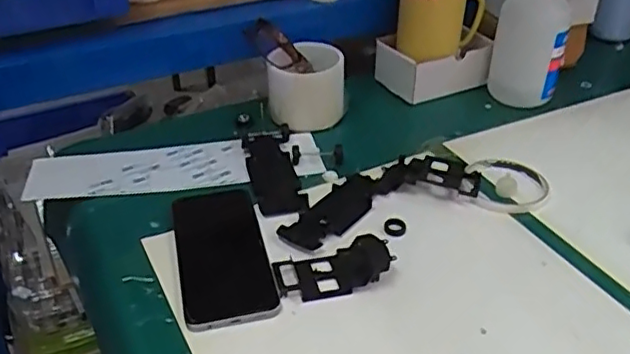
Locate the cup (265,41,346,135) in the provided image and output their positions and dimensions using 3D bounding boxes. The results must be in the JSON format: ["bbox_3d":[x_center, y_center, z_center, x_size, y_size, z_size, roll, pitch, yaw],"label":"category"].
[{"bbox_3d":[-0.009,-0.099,0.721,0.086,0.080,0.093,0,35,0],"label":"cup"}]

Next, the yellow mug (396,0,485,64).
[{"bbox_3d":[0.155,-0.197,0.784,0.099,0.074,0.099,11,35,13],"label":"yellow mug"}]

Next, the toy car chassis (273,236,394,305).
[{"bbox_3d":[0.014,0.073,0.525,0.093,0.023,0.050,-9,36,-13],"label":"toy car chassis"}]

